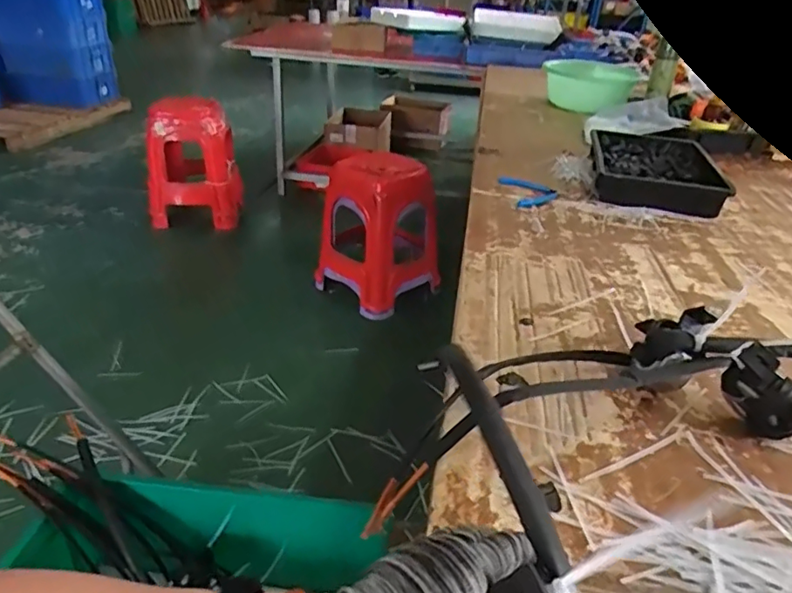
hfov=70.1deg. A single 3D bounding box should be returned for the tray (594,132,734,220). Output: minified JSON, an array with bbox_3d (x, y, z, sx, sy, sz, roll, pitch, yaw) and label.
[{"bbox_3d":[0.553,-0.272,1.205,0.253,0.055,0.356,9,32,11],"label":"tray"}]

